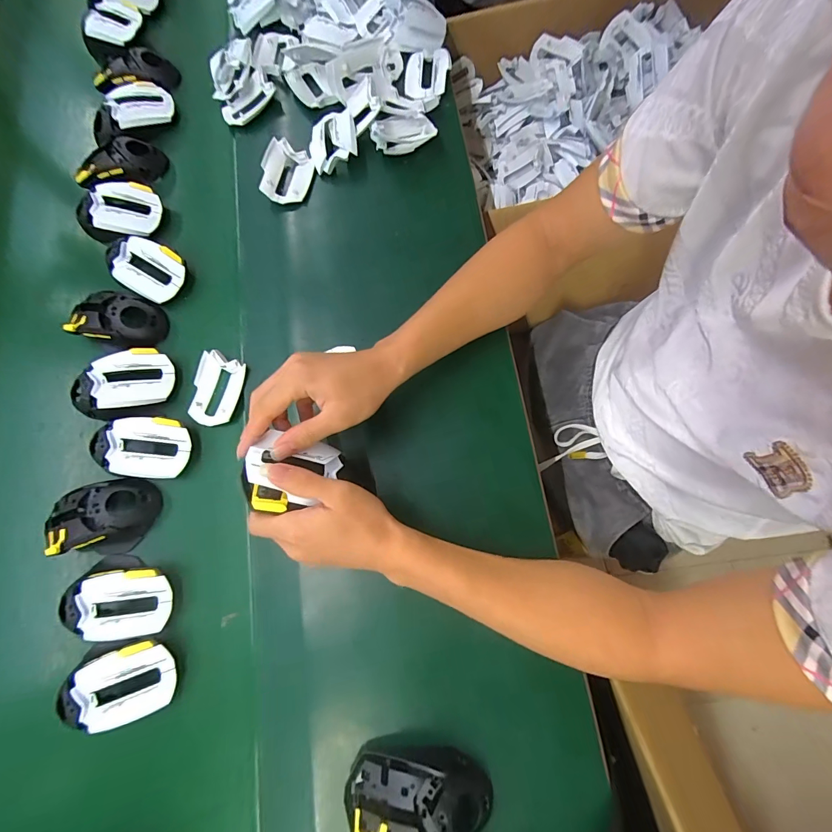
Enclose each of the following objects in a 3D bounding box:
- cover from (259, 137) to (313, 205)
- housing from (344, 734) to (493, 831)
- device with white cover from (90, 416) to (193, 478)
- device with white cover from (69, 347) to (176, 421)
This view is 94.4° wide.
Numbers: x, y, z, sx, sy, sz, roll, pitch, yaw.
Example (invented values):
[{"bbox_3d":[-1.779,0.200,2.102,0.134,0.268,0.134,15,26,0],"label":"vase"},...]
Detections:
[{"bbox_3d":[-0.165,-0.309,0.486,0.058,0.019,0.075,11,78,5],"label":"cover"},{"bbox_3d":[0.002,0.316,0.321,0.118,0.041,0.062,-2,77,2],"label":"housing"},{"bbox_3d":[-0.297,0.033,0.410,0.106,0.026,0.062,1,77,3],"label":"device with white cover"},{"bbox_3d":[-0.330,-0.032,0.429,0.112,0.031,0.069,-20,77,-2],"label":"device with white cover"}]

